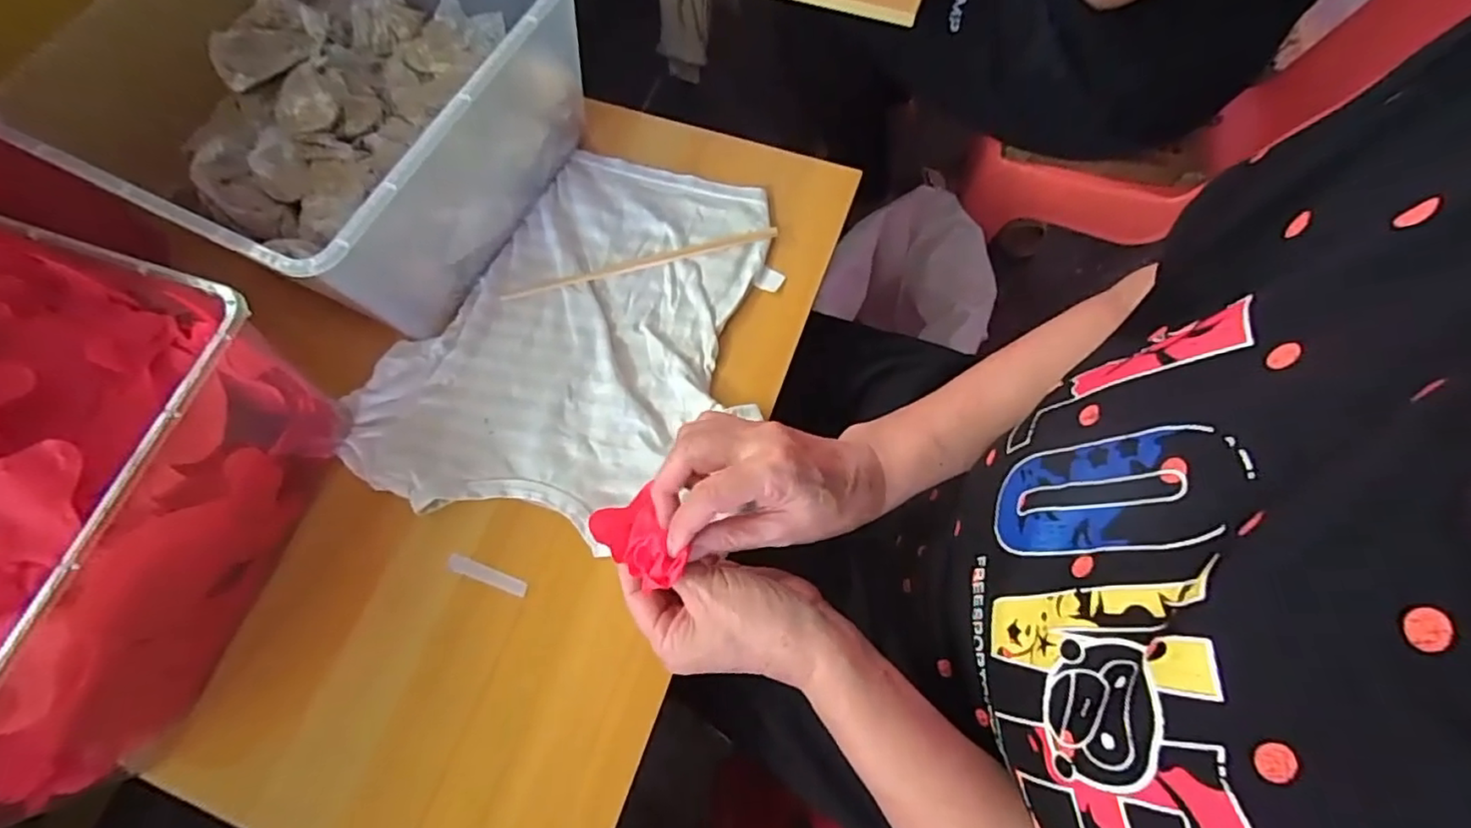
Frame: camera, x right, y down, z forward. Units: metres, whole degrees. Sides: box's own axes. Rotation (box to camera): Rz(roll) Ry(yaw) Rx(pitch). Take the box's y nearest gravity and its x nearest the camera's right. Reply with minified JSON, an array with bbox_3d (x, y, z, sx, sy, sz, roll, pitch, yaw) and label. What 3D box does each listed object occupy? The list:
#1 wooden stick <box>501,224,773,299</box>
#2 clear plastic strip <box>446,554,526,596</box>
[{"bbox_3d":[-0.074,-0.121,0.497,0.222,0.006,0.009,-15,69,-5],"label":"wooden stick"},{"bbox_3d":[-0.169,0.109,0.421,0.058,0.004,0.011,18,70,8],"label":"clear plastic strip"}]

